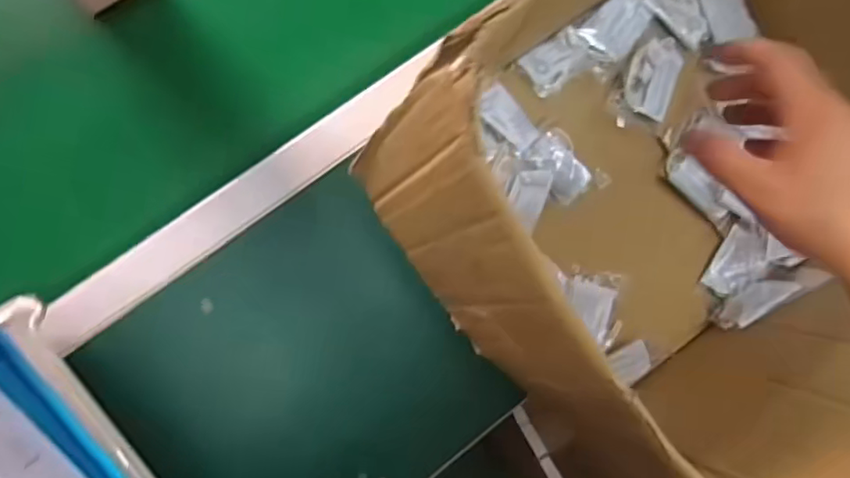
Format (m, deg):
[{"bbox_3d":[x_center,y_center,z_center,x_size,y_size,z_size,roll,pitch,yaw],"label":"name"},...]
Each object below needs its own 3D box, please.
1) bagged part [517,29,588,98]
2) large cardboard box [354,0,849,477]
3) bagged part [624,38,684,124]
[{"bbox_3d":[0.128,-0.174,0.573,0.061,0.006,0.042,-34,93,-7],"label":"bagged part"},{"bbox_3d":[0.230,-0.055,0.470,0.464,0.295,0.357,-35,93,-7],"label":"large cardboard box"},{"bbox_3d":[0.229,-0.163,0.588,0.052,0.010,0.080,21,86,-7],"label":"bagged part"}]

